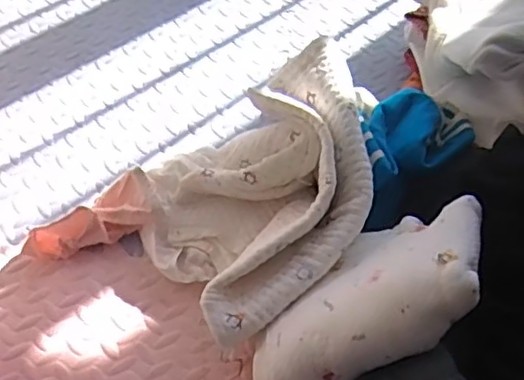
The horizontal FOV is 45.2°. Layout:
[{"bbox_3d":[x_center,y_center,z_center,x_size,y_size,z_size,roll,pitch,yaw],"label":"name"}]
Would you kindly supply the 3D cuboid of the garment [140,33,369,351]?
[{"bbox_3d":[-0.006,0.015,0.669,0.247,0.149,0.285,-9,53,-6],"label":"garment"}]

